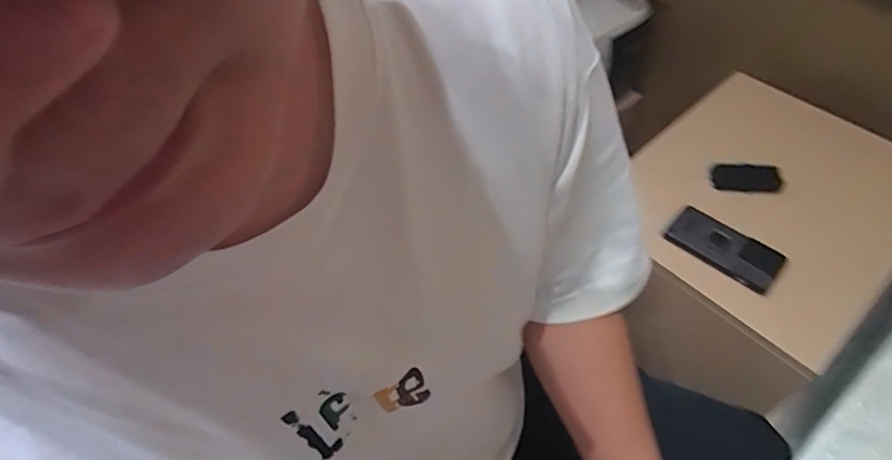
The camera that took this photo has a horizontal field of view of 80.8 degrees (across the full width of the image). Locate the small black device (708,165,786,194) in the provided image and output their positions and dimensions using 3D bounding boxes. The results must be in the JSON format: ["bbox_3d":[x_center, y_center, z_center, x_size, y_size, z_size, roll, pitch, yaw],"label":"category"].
[{"bbox_3d":[0.510,-0.087,0.893,0.106,0.020,0.050,3,53,6],"label":"small black device"}]

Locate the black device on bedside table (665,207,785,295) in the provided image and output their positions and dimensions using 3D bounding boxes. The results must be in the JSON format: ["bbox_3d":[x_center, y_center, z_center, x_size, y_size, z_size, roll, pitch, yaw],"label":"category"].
[{"bbox_3d":[0.425,0.029,0.804,0.161,0.026,0.073,36,62,27],"label":"black device on bedside table"}]

